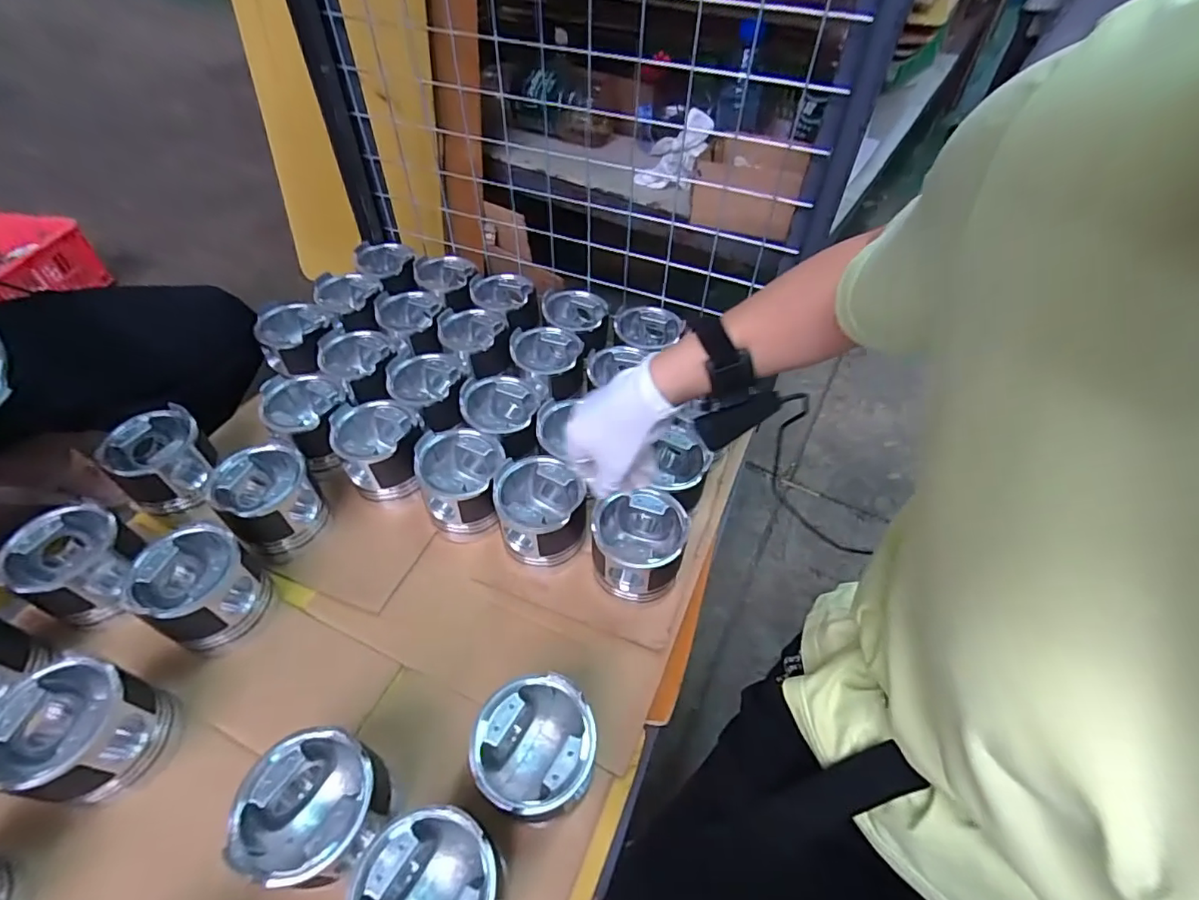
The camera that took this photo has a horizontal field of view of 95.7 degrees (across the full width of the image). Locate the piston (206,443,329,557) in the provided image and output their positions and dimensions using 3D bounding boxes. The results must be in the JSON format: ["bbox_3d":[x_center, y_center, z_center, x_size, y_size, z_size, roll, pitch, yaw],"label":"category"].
[{"bbox_3d":[-0.372,0.057,0.618,0.090,0.106,0.089,1,49,-1],"label":"piston"}]

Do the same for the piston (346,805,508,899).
[{"bbox_3d":[-0.121,0.326,0.397,0.098,0.105,0.093,1,49,-1],"label":"piston"}]

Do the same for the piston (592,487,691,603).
[{"bbox_3d":[0.040,0.110,0.590,0.093,0.109,0.091,1,49,-1],"label":"piston"}]

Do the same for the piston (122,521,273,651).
[{"bbox_3d":[-0.397,0.141,0.549,0.094,0.108,0.094,1,49,-1],"label":"piston"}]

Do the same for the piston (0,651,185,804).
[{"bbox_3d":[-0.436,0.240,0.461,0.090,0.108,0.096,1,49,-1],"label":"piston"}]

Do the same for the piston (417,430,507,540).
[{"bbox_3d":[-0.160,0.039,0.640,0.095,0.098,0.102,1,49,-2],"label":"piston"}]

